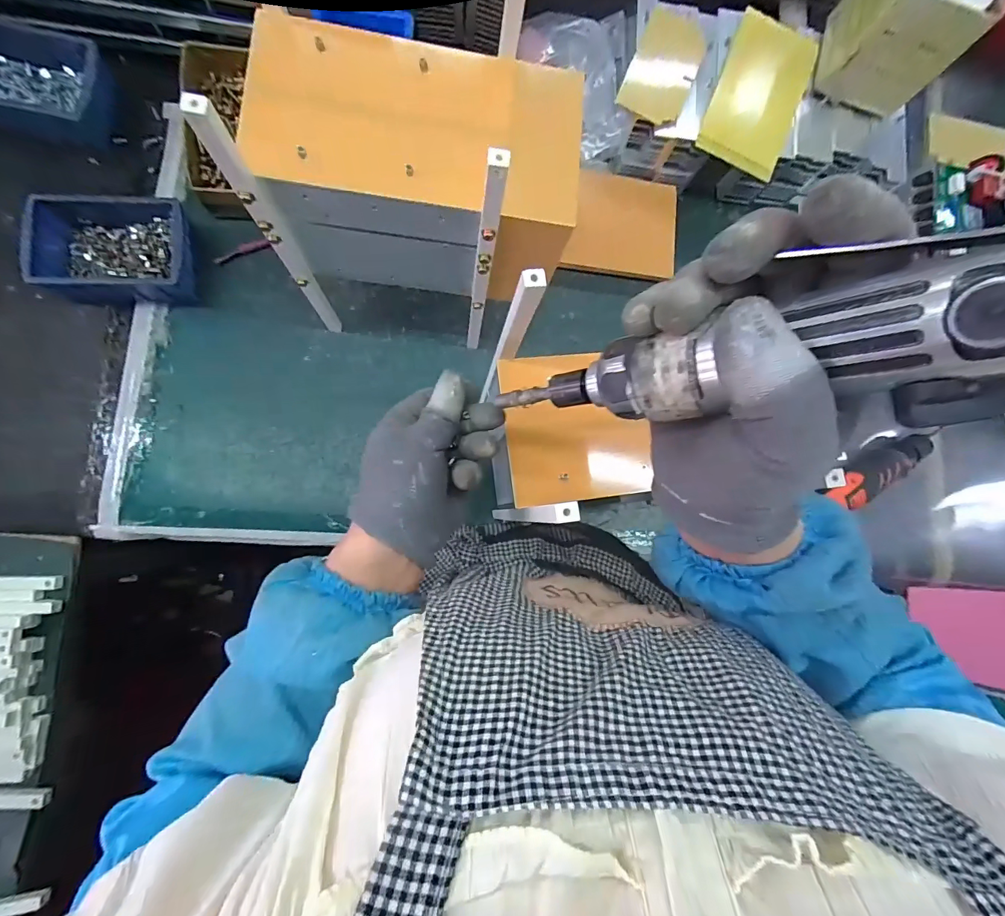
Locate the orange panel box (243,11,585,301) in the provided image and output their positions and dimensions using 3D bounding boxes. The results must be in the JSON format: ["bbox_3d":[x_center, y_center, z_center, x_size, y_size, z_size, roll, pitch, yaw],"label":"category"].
[{"bbox_3d":[-0.058,-0.218,0.345,0.218,0.124,0.130,7,85,-6],"label":"orange panel box"}]

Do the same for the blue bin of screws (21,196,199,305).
[{"bbox_3d":[-0.413,-0.227,0.468,0.165,0.040,0.114,0,85,-7],"label":"blue bin of screws"}]

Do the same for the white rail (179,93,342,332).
[{"bbox_3d":[-0.175,-0.167,0.356,0.019,0.264,0.018,-27,89,-8],"label":"white rail"}]

